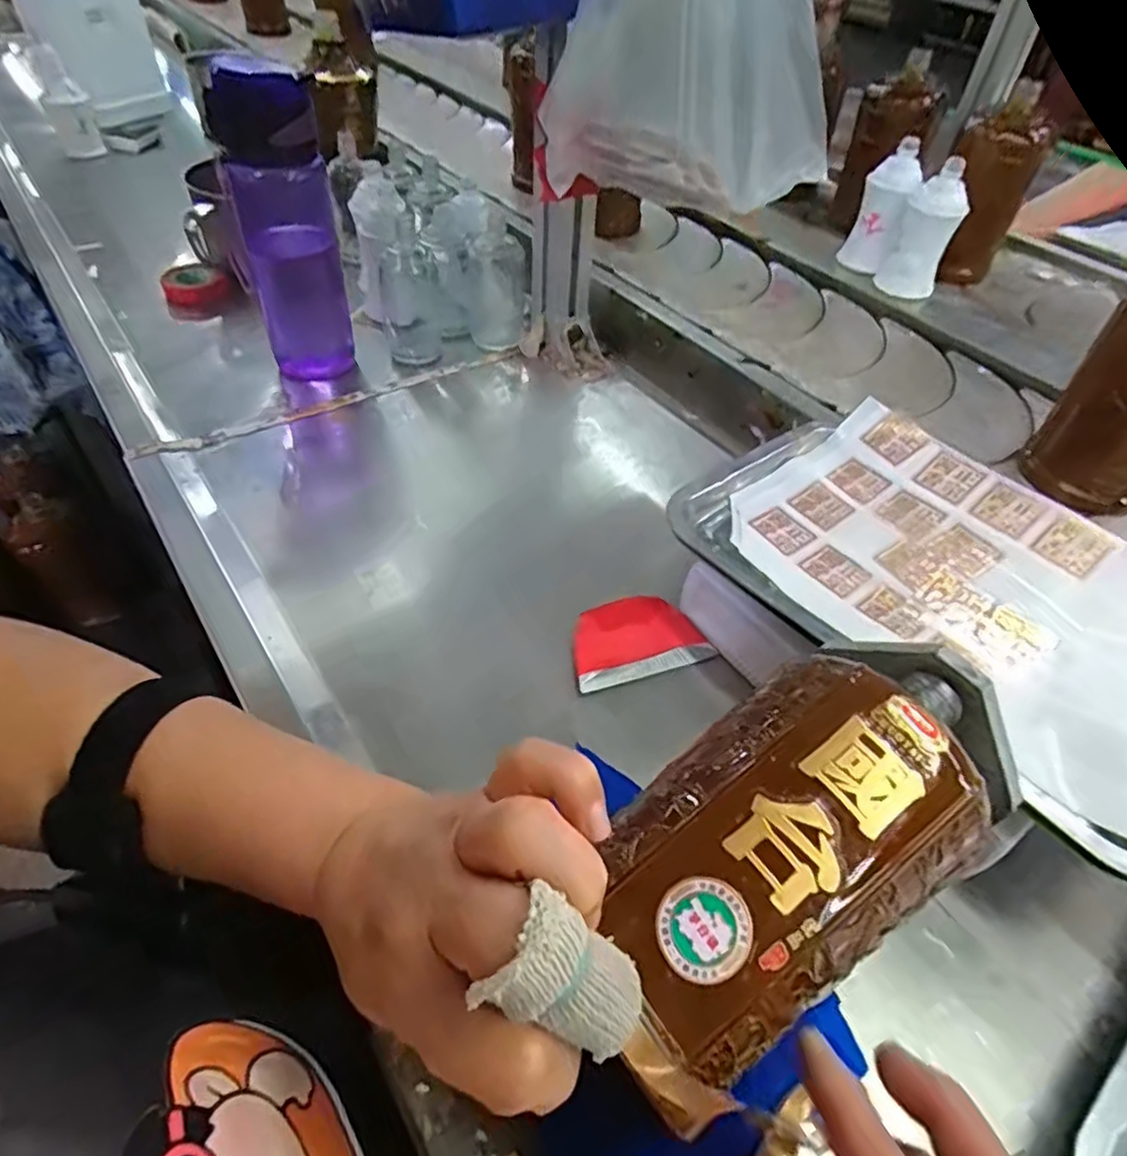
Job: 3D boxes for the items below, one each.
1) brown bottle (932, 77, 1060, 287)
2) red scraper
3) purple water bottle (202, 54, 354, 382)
[{"bbox_3d":[0.438,-0.412,0.709,0.076,0.171,0.078,-20,53,-19],"label":"brown bottle"},{"bbox_3d":[0.046,0.038,0.423,0.088,0.014,0.052,-13,51,-14],"label":"red scraper"},{"bbox_3d":[-0.229,-0.284,0.552,0.078,0.227,0.074,-15,51,-16],"label":"purple water bottle"}]

